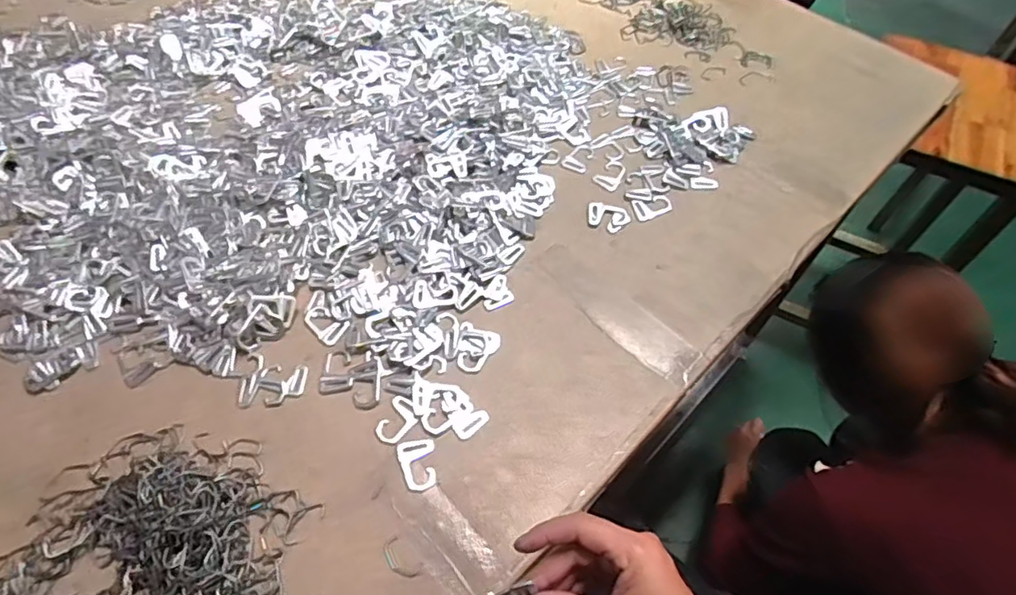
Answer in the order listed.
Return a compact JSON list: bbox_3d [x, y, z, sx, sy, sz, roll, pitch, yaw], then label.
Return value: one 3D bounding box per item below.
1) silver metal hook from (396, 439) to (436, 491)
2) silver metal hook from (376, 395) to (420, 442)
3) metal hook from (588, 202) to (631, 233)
[{"bbox_3d":[-0.072,0.135,0.475,0.029,0.004,0.042,-20,60,-12],"label":"silver metal hook"},{"bbox_3d":[-0.095,0.105,0.495,0.028,0.004,0.038,30,63,18],"label":"silver metal hook"},{"bbox_3d":[0.104,-0.084,0.604,0.044,0.004,0.031,22,61,14],"label":"metal hook"}]

